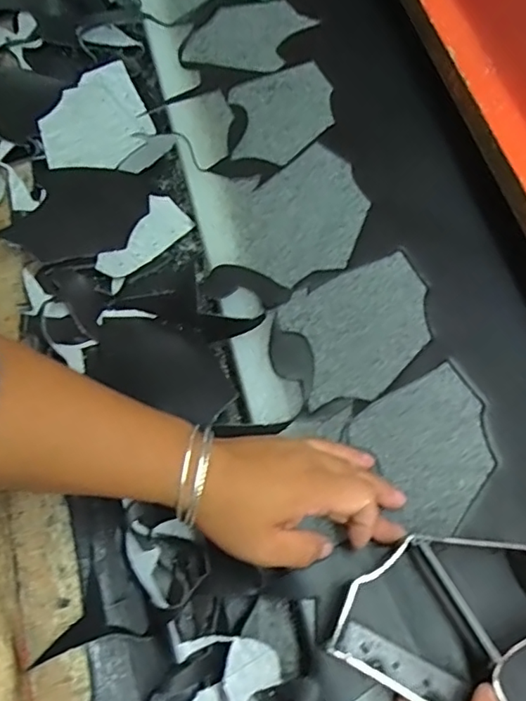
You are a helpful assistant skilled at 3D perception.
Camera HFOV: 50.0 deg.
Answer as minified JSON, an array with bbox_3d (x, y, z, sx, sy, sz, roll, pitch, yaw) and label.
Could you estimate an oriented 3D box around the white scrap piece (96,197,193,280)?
[{"bbox_3d":[-0.111,-0.104,0.516,0.046,0.010,0.101,45,66,1],"label":"white scrap piece"}]

